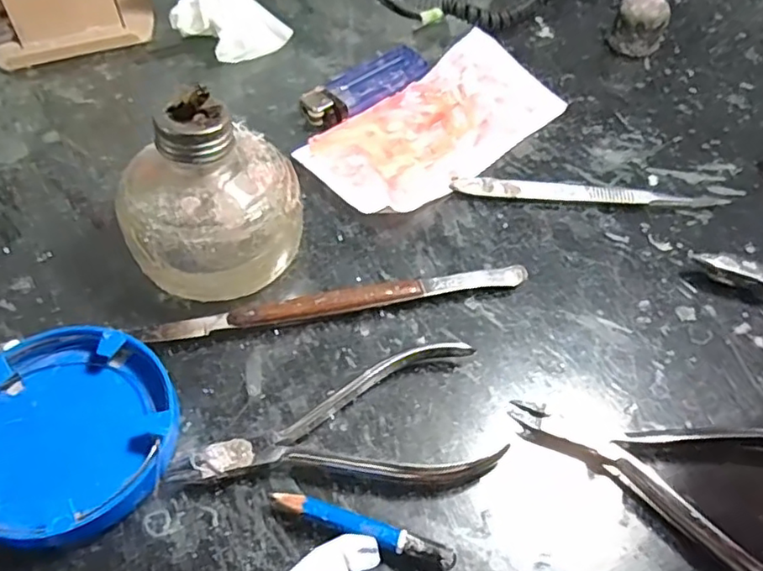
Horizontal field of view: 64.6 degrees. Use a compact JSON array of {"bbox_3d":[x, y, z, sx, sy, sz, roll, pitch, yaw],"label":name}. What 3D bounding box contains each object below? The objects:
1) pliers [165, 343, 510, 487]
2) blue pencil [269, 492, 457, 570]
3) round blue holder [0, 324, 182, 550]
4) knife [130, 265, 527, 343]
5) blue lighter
[{"bbox_3d":[-0.017,0.054,0.229,0.118,0.012,0.052,-8,57,-8],"label":"pliers"},{"bbox_3d":[-0.007,0.084,0.208,0.064,0.012,0.009,15,56,7],"label":"blue pencil"},{"bbox_3d":[-0.117,0.052,0.223,0.080,0.016,0.077,1,56,-2],"label":"round blue holder"},{"bbox_3d":[-0.017,0.009,0.262,0.164,0.010,0.011,-10,57,-9],"label":"knife"},{"bbox_3d":[-0.009,-0.113,0.343,0.080,0.010,0.026,-36,64,-24],"label":"blue lighter"}]

